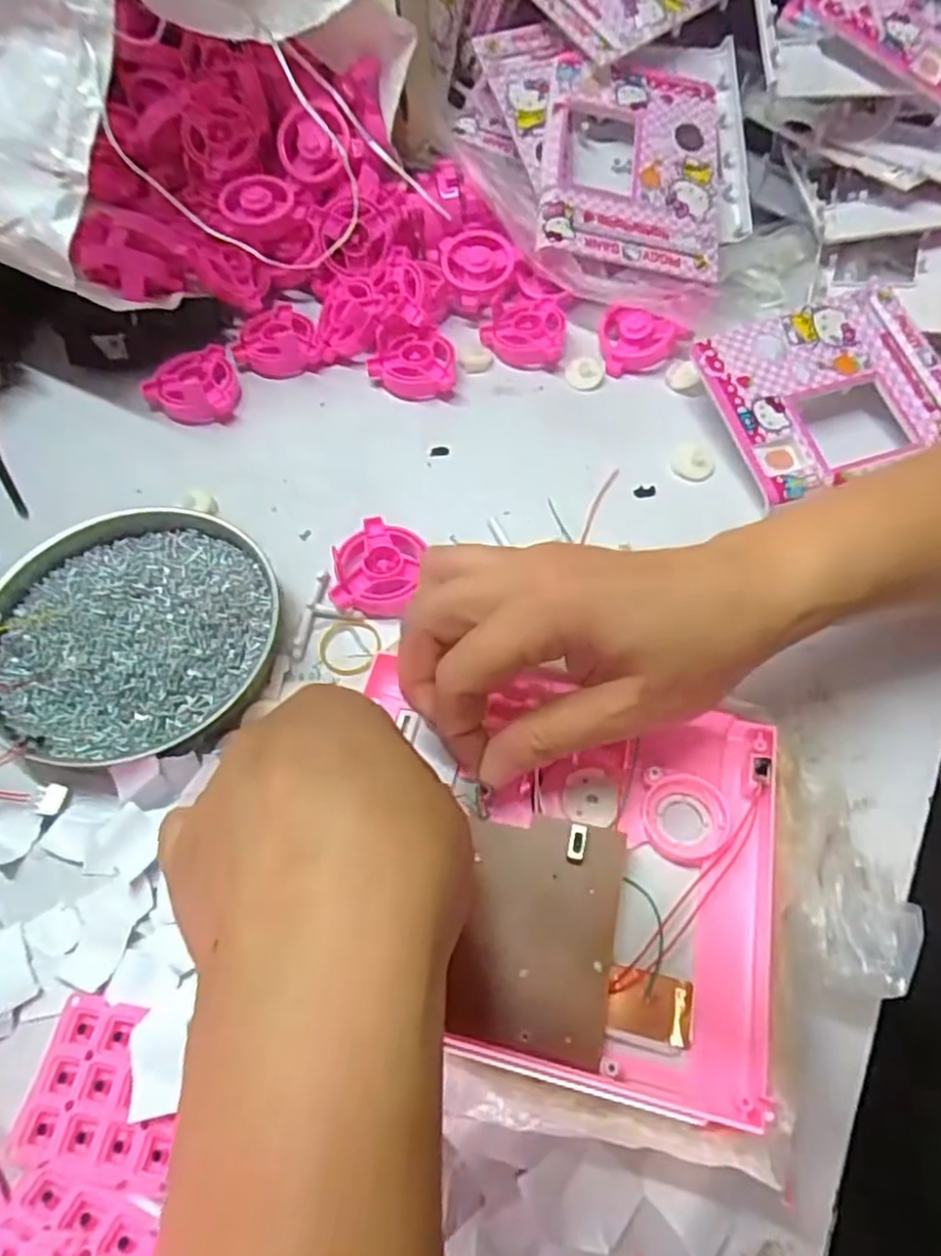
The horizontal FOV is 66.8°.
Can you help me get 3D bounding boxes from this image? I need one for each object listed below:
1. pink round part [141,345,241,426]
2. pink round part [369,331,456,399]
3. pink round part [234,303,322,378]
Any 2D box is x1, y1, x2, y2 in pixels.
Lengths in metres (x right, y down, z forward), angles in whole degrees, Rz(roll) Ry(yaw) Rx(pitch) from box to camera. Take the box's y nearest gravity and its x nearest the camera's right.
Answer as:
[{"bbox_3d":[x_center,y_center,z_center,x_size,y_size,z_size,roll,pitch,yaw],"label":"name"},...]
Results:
[{"bbox_3d":[-0.169,-0.146,0.432,0.054,0.021,0.050,-19,60,-11],"label":"pink round part"},{"bbox_3d":[-0.036,-0.162,0.441,0.052,0.019,0.043,-5,59,-2],"label":"pink round part"},{"bbox_3d":[-0.125,-0.186,0.455,0.051,0.018,0.053,-12,59,-7],"label":"pink round part"}]

